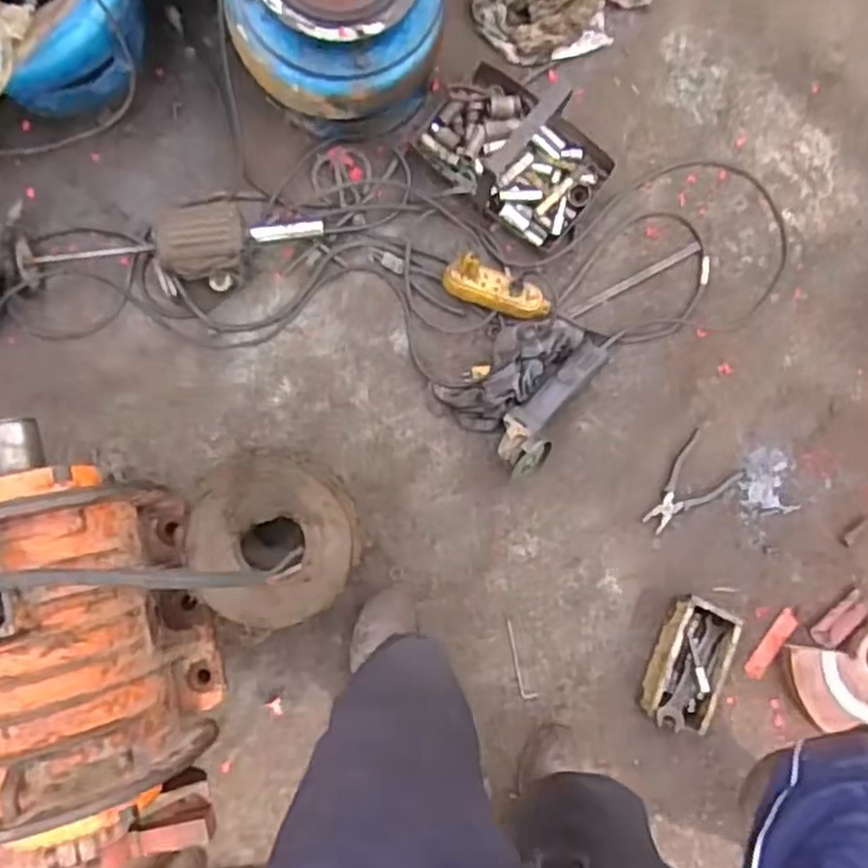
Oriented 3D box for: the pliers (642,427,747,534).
[{"bbox_3d":[0.448,0.098,1.349,0.190,0.009,0.116,-44,89,-5],"label":"pliers"}]

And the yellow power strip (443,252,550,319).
[{"bbox_3d":[0.111,-0.252,1.320,0.190,0.057,0.067,21,85,-2],"label":"yellow power strip"}]

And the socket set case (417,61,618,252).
[{"bbox_3d":[0.148,-0.504,1.286,0.308,0.168,0.233,37,85,0],"label":"socket set case"}]

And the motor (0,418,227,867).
[{"bbox_3d":[-0.514,0.298,1.073,0.309,0.340,0.609,-11,87,-4],"label":"motor"}]

